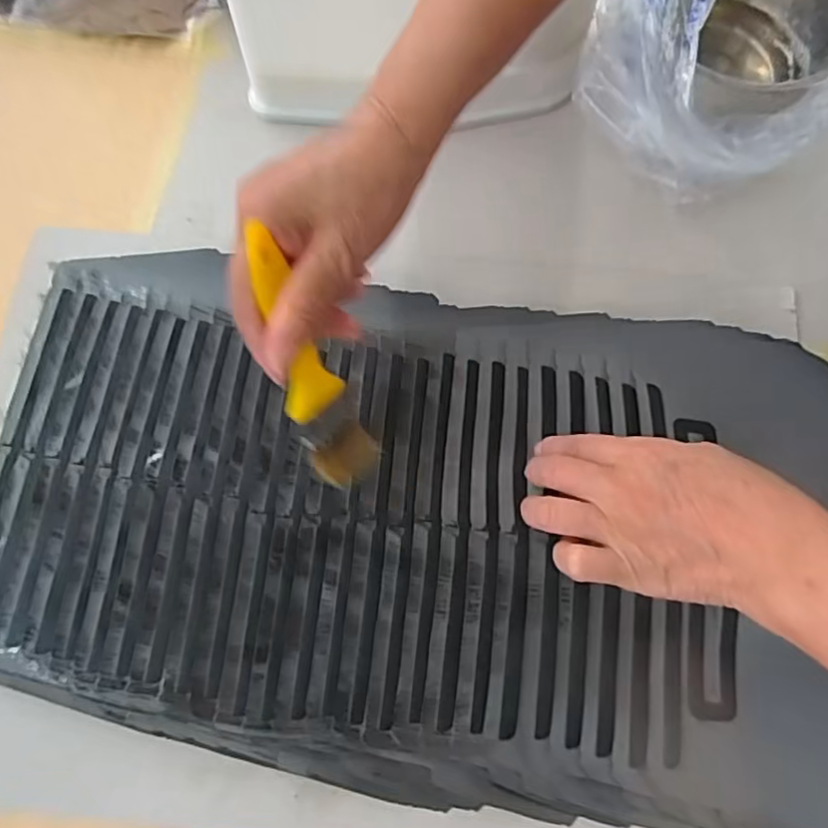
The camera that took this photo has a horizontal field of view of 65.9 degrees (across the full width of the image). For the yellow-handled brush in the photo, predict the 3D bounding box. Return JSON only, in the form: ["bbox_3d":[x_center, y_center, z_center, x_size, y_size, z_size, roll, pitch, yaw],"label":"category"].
[{"bbox_3d":[-0.056,-0.022,0.343,0.039,0.174,0.023,-24,49,-8],"label":"yellow-handled brush"}]

